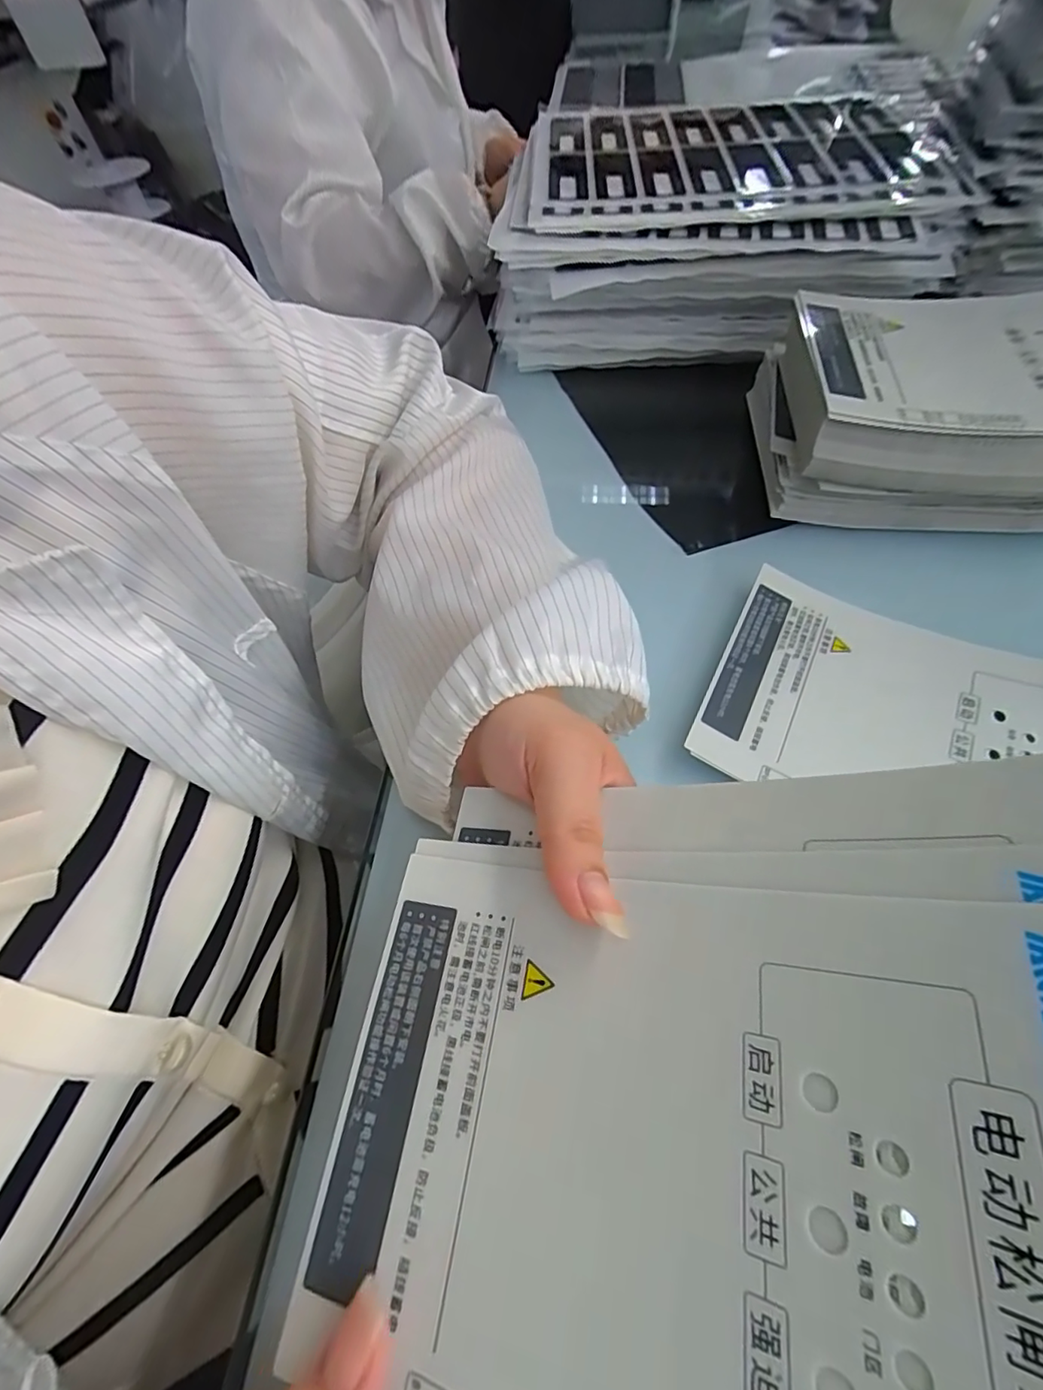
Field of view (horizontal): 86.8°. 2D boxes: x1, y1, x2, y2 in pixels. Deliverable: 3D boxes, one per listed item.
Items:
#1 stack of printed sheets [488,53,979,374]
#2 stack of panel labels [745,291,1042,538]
[{"bbox_3d":[0.148,-0.356,0.435,0.316,0.099,0.218,7,60,9],"label":"stack of printed sheets"},{"bbox_3d":[0.252,-0.170,0.333,0.188,0.081,0.141,5,59,8],"label":"stack of panel labels"}]

